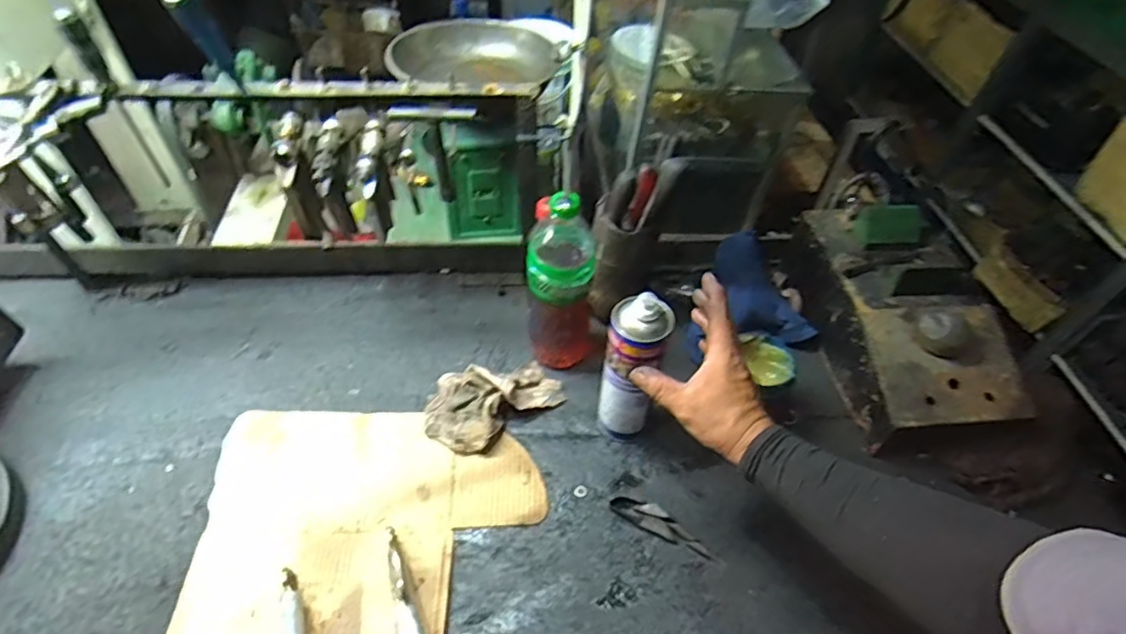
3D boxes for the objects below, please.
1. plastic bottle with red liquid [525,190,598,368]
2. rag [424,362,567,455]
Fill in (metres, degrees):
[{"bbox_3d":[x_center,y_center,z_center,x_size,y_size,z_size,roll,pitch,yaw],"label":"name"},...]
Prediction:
[{"bbox_3d":[0.000,-0.044,0.727,0.084,0.268,0.084,3,50,-1],"label":"plastic bottle with red liquid"},{"bbox_3d":[-0.097,0.098,0.750,0.169,0.049,0.119,-31,58,-26],"label":"rag"}]

